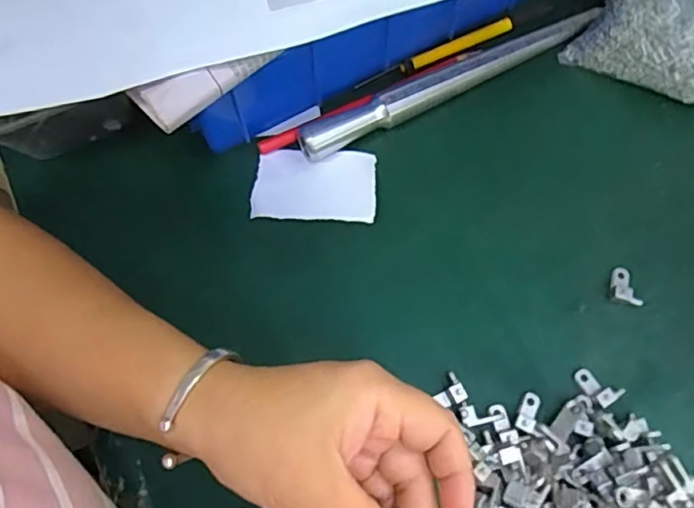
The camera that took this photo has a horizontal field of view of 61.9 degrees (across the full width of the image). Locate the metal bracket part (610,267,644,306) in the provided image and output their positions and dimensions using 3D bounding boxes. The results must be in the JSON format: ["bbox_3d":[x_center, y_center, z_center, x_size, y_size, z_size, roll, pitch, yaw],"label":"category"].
[{"bbox_3d":[0.167,0.020,0.351,0.016,0.010,0.025,-10,66,-3],"label":"metal bracket part"}]

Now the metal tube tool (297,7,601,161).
[{"bbox_3d":[0.074,-0.120,0.399,0.230,0.026,0.020,-25,68,-9],"label":"metal tube tool"}]

